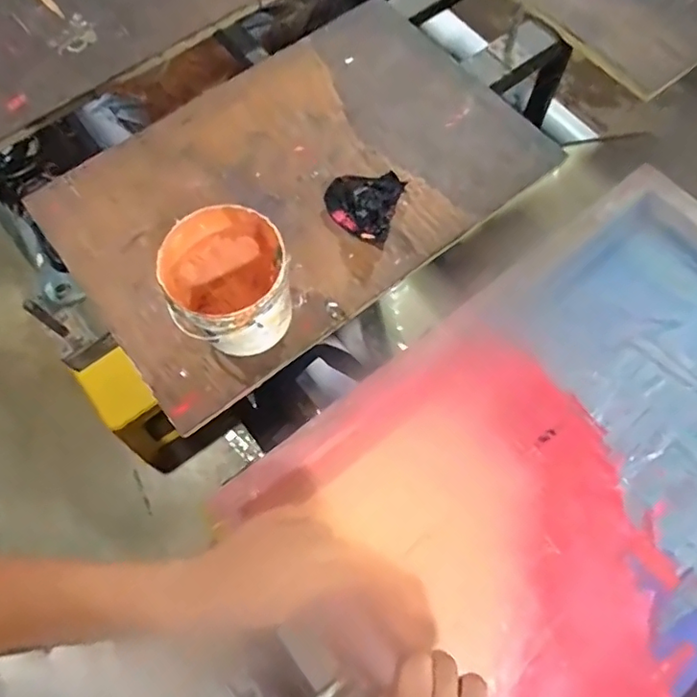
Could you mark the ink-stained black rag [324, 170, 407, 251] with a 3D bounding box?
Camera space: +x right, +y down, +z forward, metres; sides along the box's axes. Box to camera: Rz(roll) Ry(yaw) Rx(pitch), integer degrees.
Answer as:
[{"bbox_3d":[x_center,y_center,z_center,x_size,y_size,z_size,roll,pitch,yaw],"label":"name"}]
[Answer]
[{"bbox_3d":[0.016,-0.187,0.668,0.089,0.043,0.100,18,69,8],"label":"ink-stained black rag"}]

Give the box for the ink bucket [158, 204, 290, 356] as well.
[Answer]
[{"bbox_3d":[-0.125,-0.060,0.574,0.115,0.118,0.124,0,70,0],"label":"ink bucket"}]

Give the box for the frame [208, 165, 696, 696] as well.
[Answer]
[{"bbox_3d":[0.250,0.126,0.553,0.647,0.044,0.463,-36,71,-14],"label":"frame"}]

